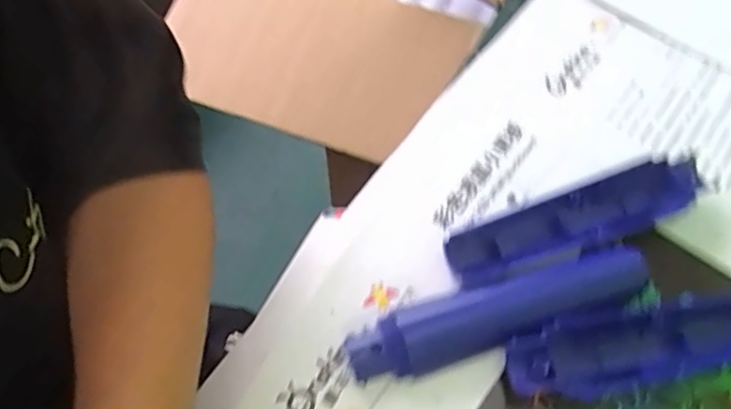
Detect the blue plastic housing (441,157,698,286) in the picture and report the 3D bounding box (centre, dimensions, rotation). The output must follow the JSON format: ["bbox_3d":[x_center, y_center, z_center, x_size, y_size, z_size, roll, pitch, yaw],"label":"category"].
[{"bbox_3d":[0.123,0.010,0.359,0.158,0.018,0.037,-18,62,-10],"label":"blue plastic housing"}]

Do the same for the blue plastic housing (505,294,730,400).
[{"bbox_3d":[0.157,0.073,0.326,0.166,0.019,0.039,-10,61,-5],"label":"blue plastic housing"}]

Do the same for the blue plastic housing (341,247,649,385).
[{"bbox_3d":[0.073,0.058,0.331,0.169,0.021,0.033,-16,62,-9],"label":"blue plastic housing"}]

